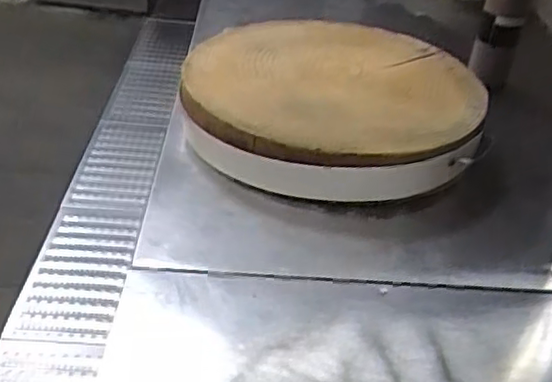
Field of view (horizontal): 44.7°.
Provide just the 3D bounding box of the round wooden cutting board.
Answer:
[{"bbox_3d":[0.091,-0.133,1.035,0.423,0.106,0.441,4,34,-3],"label":"round wooden cutting board"}]

